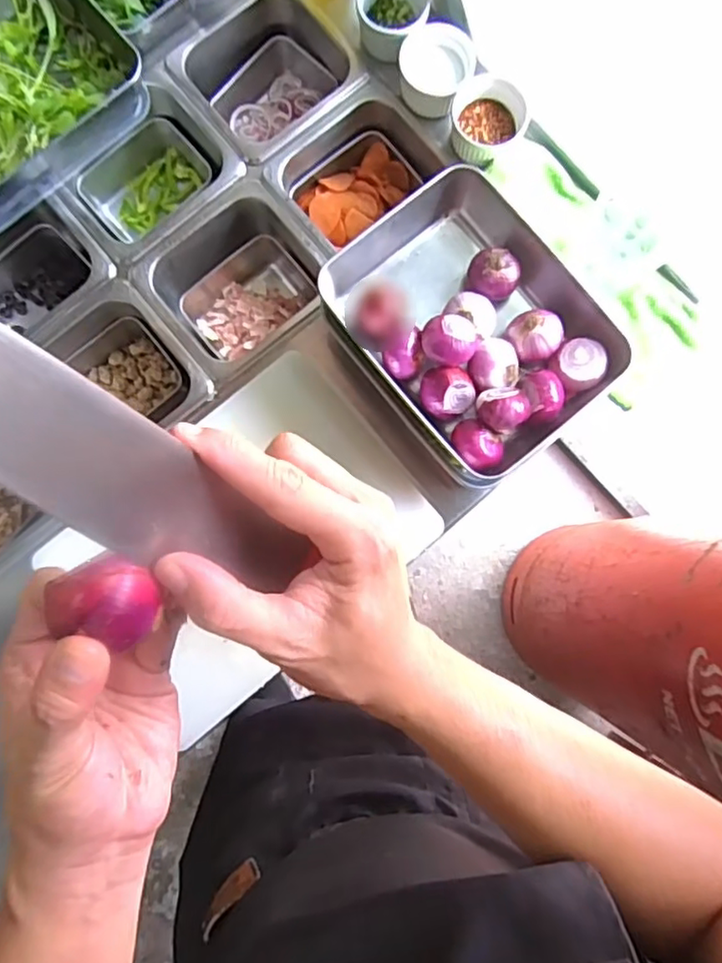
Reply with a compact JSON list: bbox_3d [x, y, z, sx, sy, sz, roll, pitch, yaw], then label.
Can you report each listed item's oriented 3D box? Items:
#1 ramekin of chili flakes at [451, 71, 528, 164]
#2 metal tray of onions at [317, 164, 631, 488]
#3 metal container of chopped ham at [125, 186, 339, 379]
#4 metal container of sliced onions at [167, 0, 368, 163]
[{"bbox_3d":[0.130,-0.383,0.651,0.071,0.039,0.077,0,85,-1],"label":"ramekin of chili flakes"},{"bbox_3d":[0.103,-0.145,0.580,0.212,0.067,0.256,-37,86,-4],"label":"metal tray of onions"},{"bbox_3d":[-0.130,-0.210,0.694,0.176,0.101,0.162,-39,87,-4],"label":"metal container of chopped ham"},{"bbox_3d":[-0.103,-0.447,0.714,0.171,0.093,0.164,-40,87,-4],"label":"metal container of sliced onions"}]

